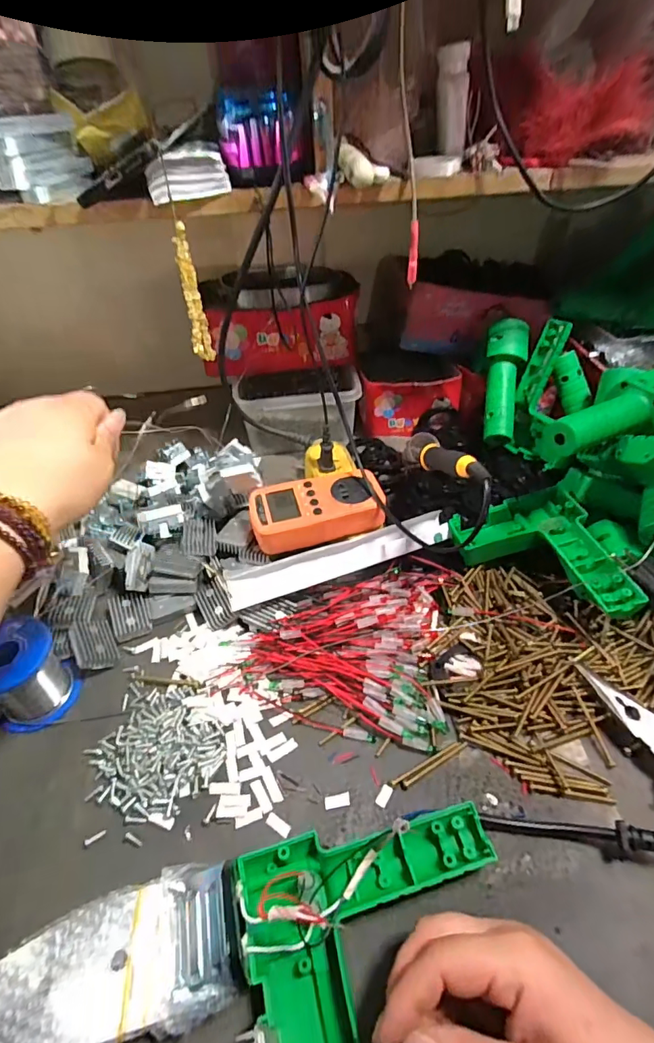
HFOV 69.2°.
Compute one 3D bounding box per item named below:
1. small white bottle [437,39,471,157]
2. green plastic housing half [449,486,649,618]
[{"bbox_3d":[0.117,-0.386,0.434,0.024,0.081,0.027,-7,20,-3],"label":"small white bottle"},{"bbox_3d":[0.197,0.032,0.423,0.121,0.046,0.155,-14,47,-11],"label":"green plastic housing half"}]

